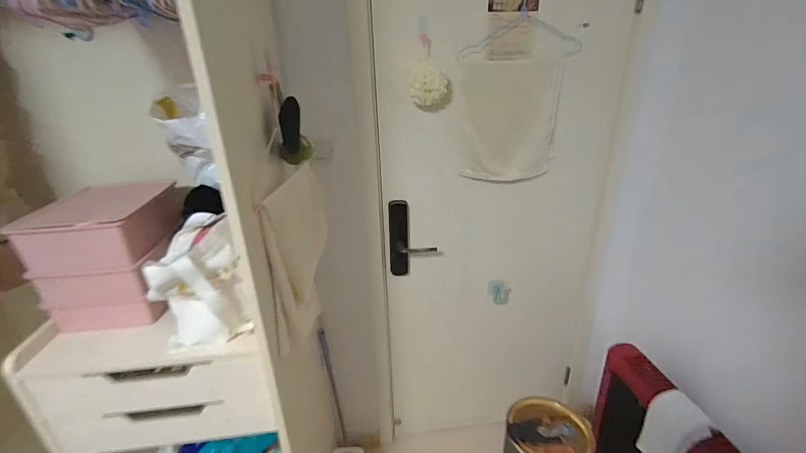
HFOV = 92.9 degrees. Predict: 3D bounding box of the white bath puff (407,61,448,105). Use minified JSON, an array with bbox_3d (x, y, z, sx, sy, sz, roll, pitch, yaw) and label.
[{"bbox_3d":[0.077,-0.428,1.152,0.118,0.116,0.097,4,23,-8],"label":"white bath puff"}]

